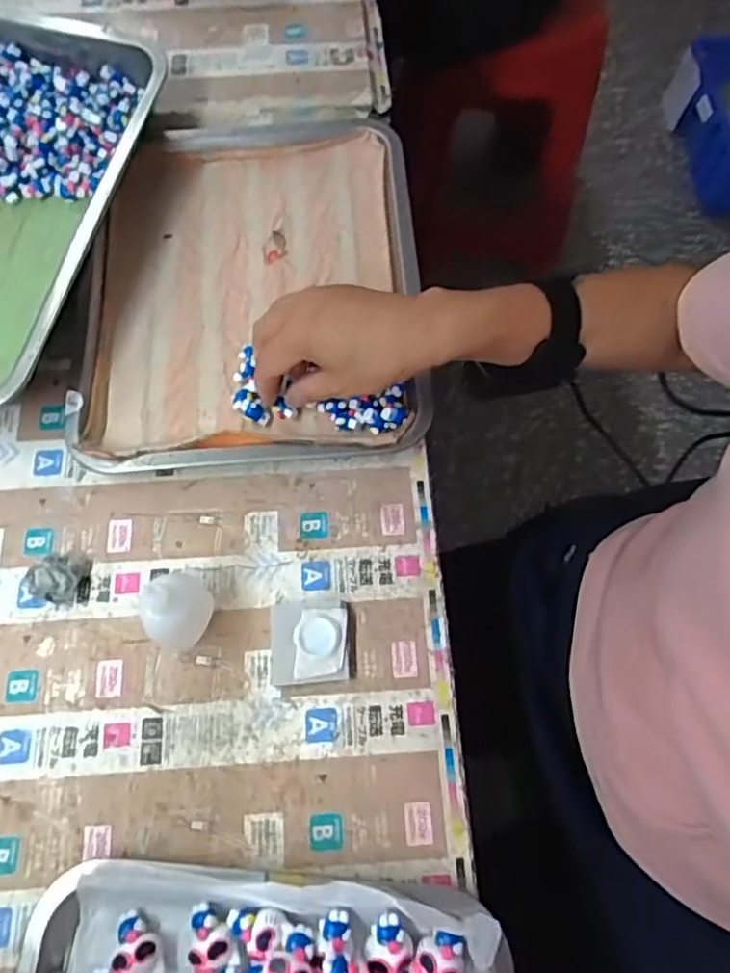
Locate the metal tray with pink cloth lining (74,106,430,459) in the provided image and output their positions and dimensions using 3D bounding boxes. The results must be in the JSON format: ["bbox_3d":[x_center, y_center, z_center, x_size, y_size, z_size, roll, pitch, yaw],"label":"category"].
[{"bbox_3d":[-0.085,-0.160,0.516,0.252,0.035,0.309,-2,69,-2],"label":"metal tray with pink cloth lining"}]

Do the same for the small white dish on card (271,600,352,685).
[{"bbox_3d":[-0.035,0.099,0.419,0.050,0.015,0.051,-1,69,-2],"label":"small white dish on card"}]

